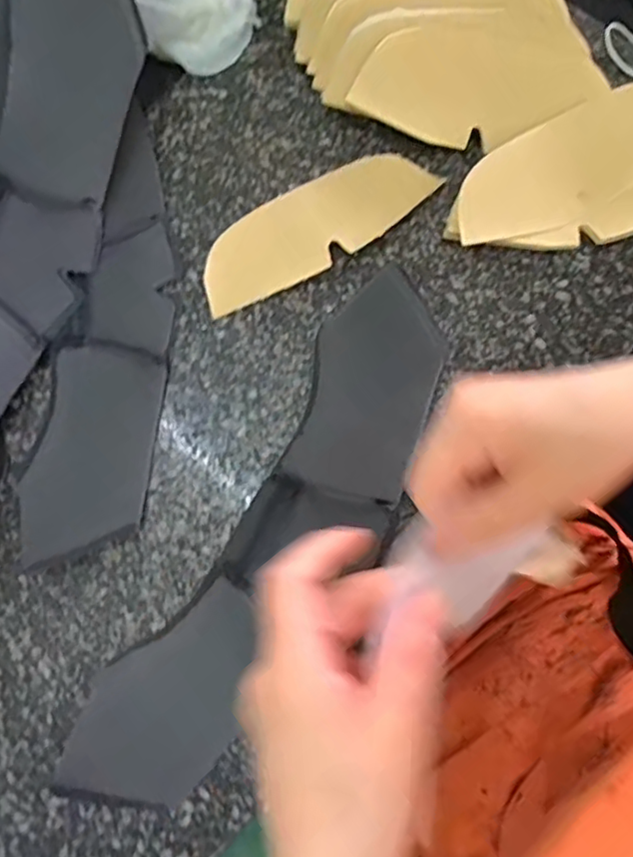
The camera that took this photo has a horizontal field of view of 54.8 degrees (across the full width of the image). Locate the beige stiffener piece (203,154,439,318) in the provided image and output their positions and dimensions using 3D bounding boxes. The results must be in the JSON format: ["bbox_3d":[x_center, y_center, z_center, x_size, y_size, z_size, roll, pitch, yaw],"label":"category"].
[{"bbox_3d":[0.000,-0.131,0.393,0.162,0.010,0.057,-27,78,-4],"label":"beige stiffener piece"}]

